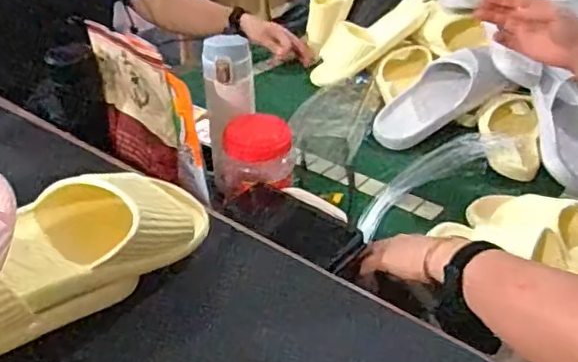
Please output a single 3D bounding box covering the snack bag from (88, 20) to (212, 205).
[{"bbox_3d":[-0.178,-0.087,0.764,0.038,0.176,0.223,-22,38,-31],"label":"snack bag"}]

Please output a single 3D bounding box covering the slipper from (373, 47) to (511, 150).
[{"bbox_3d":[0.249,-0.134,1.026,0.242,0.072,0.115,-36,41,-7],"label":"slipper"}]

